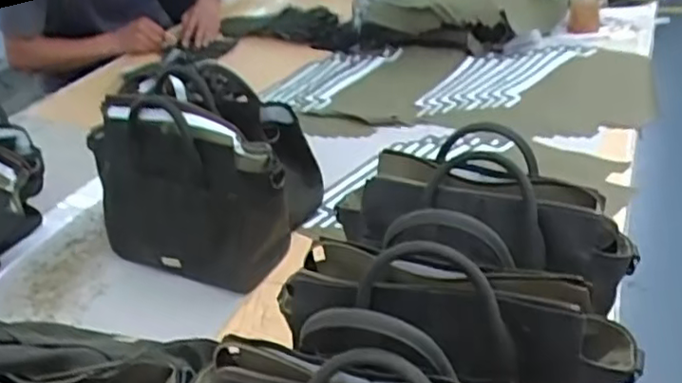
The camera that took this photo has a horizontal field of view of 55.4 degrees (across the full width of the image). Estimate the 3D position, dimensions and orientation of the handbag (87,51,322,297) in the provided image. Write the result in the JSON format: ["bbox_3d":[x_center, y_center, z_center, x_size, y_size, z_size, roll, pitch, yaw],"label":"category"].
[{"bbox_3d":[-0.188,-0.032,0.868,0.275,0.217,0.209,3,34,16],"label":"handbag"}]

